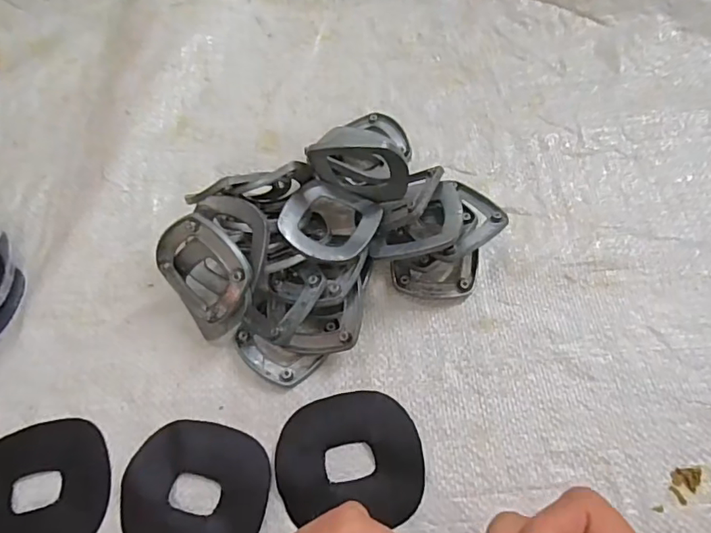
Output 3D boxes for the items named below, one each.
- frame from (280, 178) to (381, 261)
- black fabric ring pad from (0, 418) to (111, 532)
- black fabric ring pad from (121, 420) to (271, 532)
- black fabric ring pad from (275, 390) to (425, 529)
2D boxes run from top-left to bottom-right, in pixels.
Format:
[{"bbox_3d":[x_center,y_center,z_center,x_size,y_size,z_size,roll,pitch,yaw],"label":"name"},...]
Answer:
[{"bbox_3d":[-0.016,-0.029,0.328,0.058,0.007,0.059,18,53,4],"label":"frame"},{"bbox_3d":[-0.183,0.129,0.299,0.080,0.004,0.076,-17,65,-4],"label":"black fabric ring pad"},{"bbox_3d":[-0.090,0.128,0.293,0.080,0.005,0.075,11,66,9],"label":"black fabric ring pad"},{"bbox_3d":[-0.004,0.109,0.298,0.080,0.006,0.071,-11,64,-2],"label":"black fabric ring pad"}]

